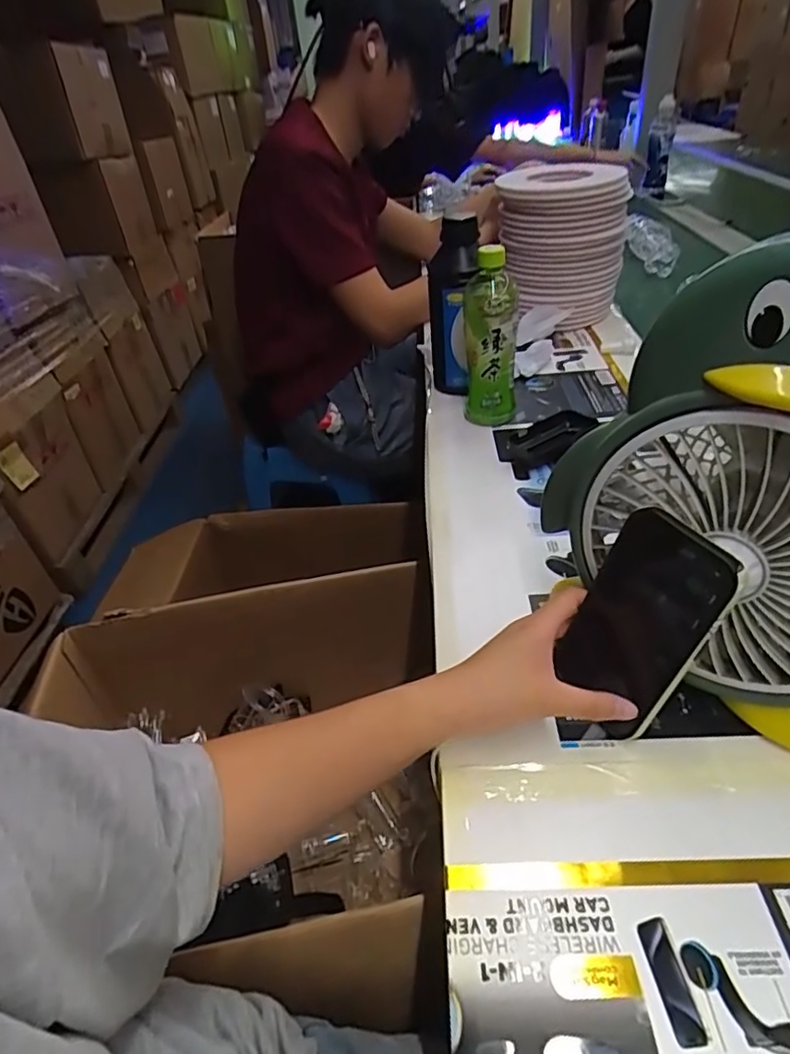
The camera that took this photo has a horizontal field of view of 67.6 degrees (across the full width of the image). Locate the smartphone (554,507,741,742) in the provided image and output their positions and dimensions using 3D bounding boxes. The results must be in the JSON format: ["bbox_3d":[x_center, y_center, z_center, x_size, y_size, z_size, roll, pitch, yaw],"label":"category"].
[{"bbox_3d":[0.157,0.065,0.380,0.015,0.149,0.075,-10,42,-31],"label":"smartphone"}]

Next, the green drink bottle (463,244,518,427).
[{"bbox_3d":[0.114,-0.224,0.708,0.062,0.197,0.061,0,39,8],"label":"green drink bottle"}]

